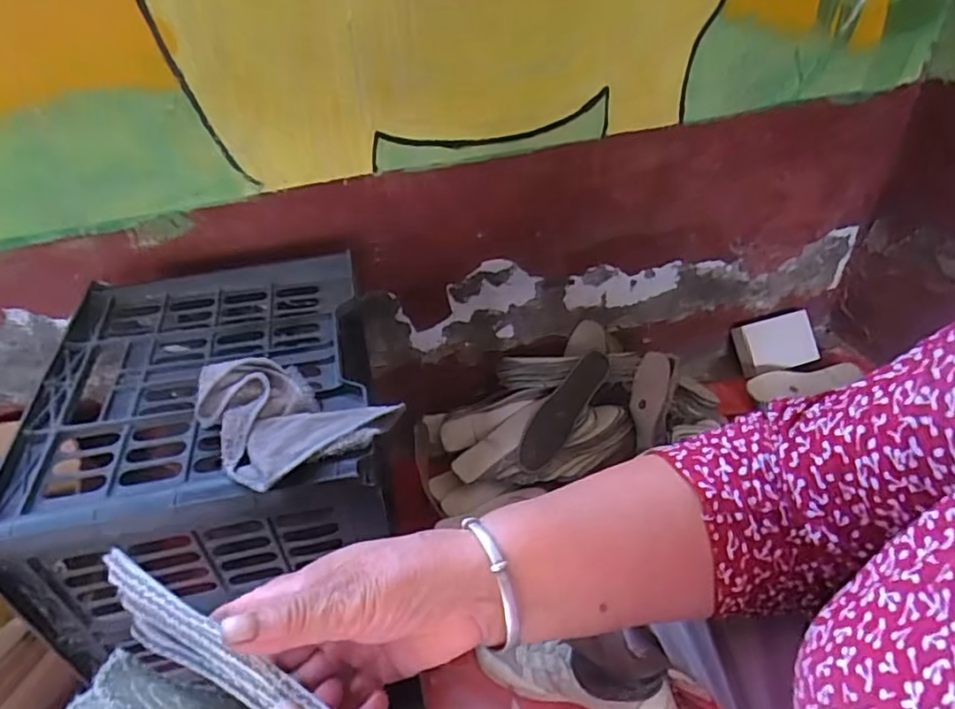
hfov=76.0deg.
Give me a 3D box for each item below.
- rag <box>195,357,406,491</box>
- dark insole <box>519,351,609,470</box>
[{"bbox_3d":[-0.148,0.043,0.470,0.137,0.043,0.117,24,46,30],"label":"rag"},{"bbox_3d":[0.137,0.088,0.976,0.212,0.066,0.013,-55,19,-3],"label":"dark insole"}]

